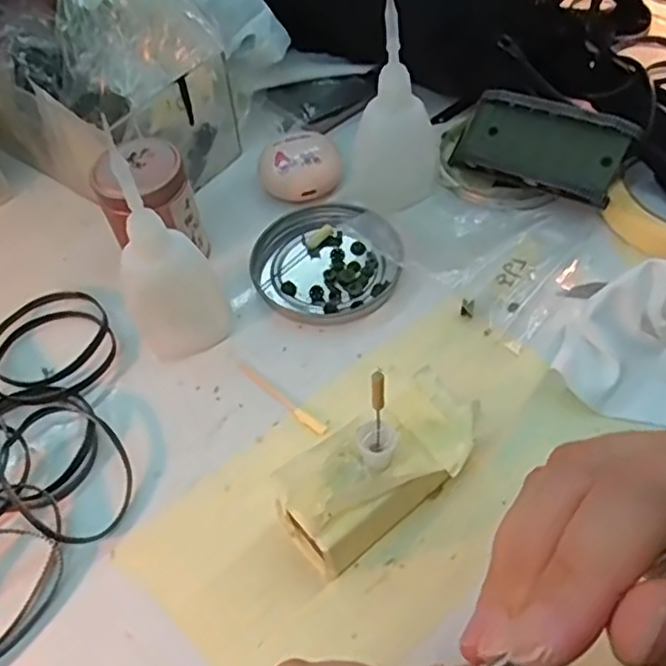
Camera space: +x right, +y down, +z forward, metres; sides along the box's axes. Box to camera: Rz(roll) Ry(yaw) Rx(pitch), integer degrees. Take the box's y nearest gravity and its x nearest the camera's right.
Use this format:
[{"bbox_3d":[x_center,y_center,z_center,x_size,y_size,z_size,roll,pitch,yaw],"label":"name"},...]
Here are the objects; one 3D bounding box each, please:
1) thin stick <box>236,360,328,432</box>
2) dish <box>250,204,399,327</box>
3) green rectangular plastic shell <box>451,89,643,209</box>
[{"bbox_3d":[-0.025,0.030,0.319,0.057,0.004,0.006,35,63,27],"label":"thin stick"},{"bbox_3d":[-0.003,-0.038,0.365,0.077,0.010,0.075,-3,53,4],"label":"dish"},{"bbox_3d":[0.112,-0.102,0.373,0.093,0.018,0.045,28,99,32],"label":"green rectangular plastic shell"}]

